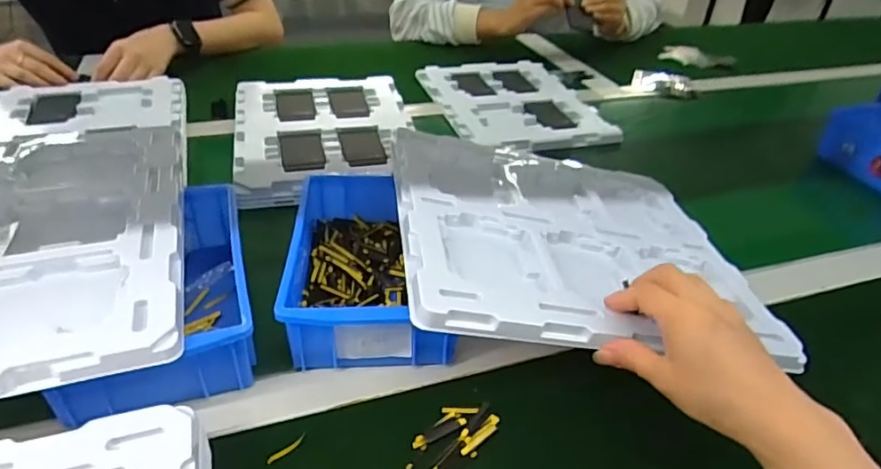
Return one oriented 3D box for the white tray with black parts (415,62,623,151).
[{"bbox_3d":[0.115,-0.207,0.887,0.242,0.014,0.304,-5,38,-17],"label":"white tray with black parts"}]

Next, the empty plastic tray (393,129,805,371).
[{"bbox_3d":[0.116,-0.005,0.522,0.319,0.015,0.289,8,32,-16],"label":"empty plastic tray"}]

